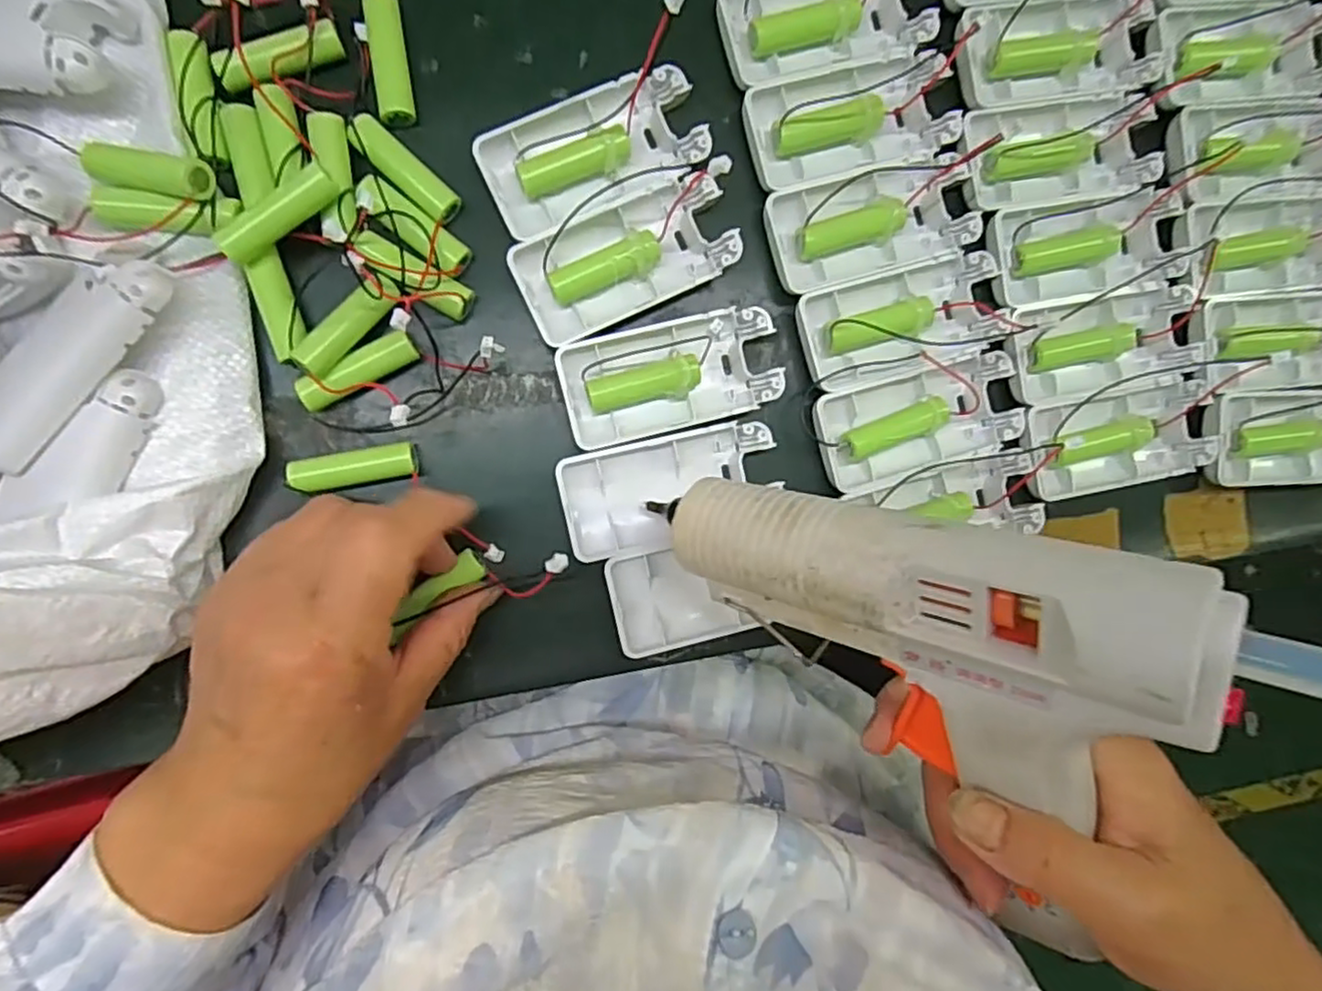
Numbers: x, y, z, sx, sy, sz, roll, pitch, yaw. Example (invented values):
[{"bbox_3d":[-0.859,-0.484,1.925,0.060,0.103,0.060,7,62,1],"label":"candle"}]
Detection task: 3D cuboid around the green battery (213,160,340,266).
[{"bbox_3d":[-0.150,-0.110,0.272,0.049,0.016,0.014,-43,97,-5],"label":"green battery"}]

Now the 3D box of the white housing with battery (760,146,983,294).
[{"bbox_3d":[0.094,-0.122,0.311,0.093,0.017,0.043,-16,94,-7],"label":"white housing with battery"}]

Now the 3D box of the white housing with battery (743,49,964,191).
[{"bbox_3d":[0.084,-0.165,0.306,0.092,0.016,0.044,-16,94,-7],"label":"white housing with battery"}]

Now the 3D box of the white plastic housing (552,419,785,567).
[{"bbox_3d":[0.004,-0.003,0.306,0.092,0.013,0.047,-13,94,-7],"label":"white plastic housing"}]

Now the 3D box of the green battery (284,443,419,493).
[{"bbox_3d":[-0.126,-0.012,0.286,0.050,0.015,0.015,-12,95,-11],"label":"green battery"}]

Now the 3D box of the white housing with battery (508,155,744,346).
[{"bbox_3d":[-0.013,-0.103,0.300,0.098,0.016,0.044,-26,95,-6],"label":"white housing with battery"}]

